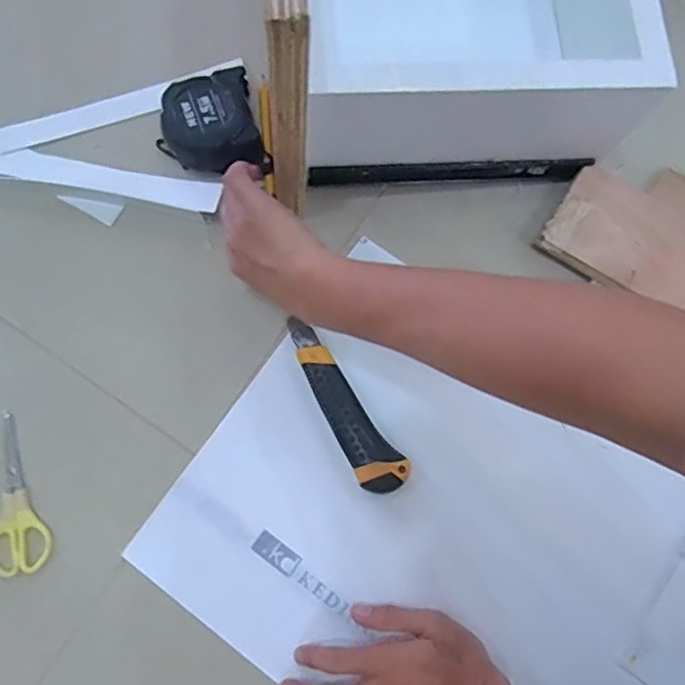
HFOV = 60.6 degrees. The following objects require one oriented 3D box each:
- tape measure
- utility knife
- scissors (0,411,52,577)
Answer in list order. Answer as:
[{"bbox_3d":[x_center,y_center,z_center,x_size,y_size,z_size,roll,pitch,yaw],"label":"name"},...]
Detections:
[{"bbox_3d":[-0.122,-0.186,0.522,0.096,0.044,0.096,-16,79,-2],"label":"tape measure"},{"bbox_3d":[-0.001,0.049,0.479,0.037,0.018,0.156,-31,79,-4],"label":"utility knife"},{"bbox_3d":[-0.272,0.123,0.477,0.048,0.008,0.128,-18,79,-3],"label":"scissors"}]

